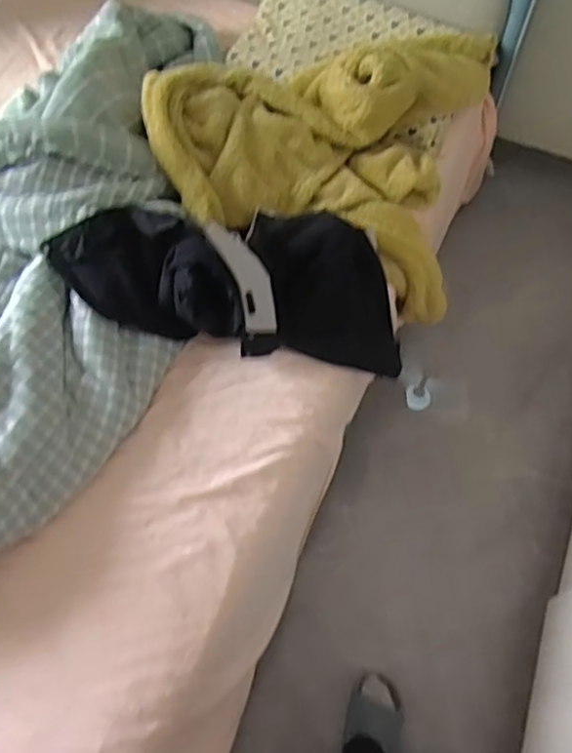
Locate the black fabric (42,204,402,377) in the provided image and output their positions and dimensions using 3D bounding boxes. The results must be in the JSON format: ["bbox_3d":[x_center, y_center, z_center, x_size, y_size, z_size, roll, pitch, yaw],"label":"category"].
[{"bbox_3d":[-0.104,-0.214,1.252,0.671,0.249,0.267,9,62,6],"label":"black fabric"}]

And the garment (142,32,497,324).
[{"bbox_3d":[0.103,-0.570,1.517,0.722,0.369,0.683,14,63,8],"label":"garment"}]

